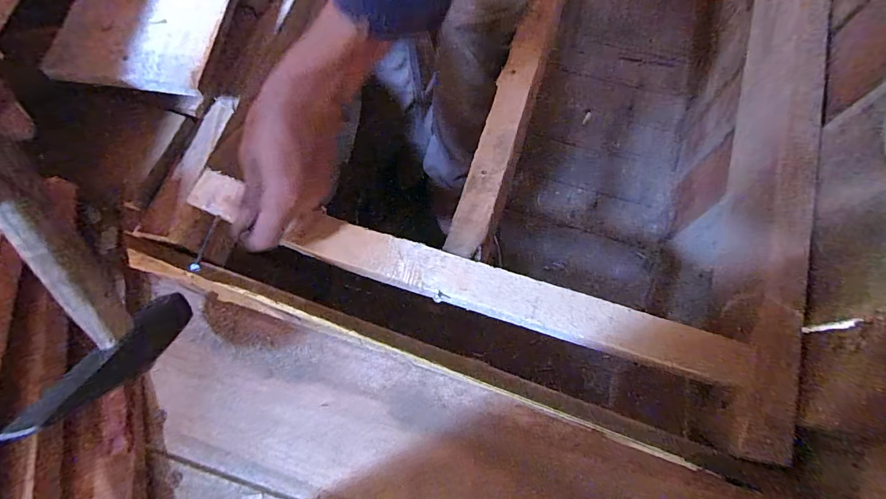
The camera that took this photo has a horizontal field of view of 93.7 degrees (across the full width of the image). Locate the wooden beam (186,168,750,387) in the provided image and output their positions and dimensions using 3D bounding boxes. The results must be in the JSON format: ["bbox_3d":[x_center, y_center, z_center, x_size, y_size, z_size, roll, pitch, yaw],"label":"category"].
[{"bbox_3d":[0.005,0.022,0.349,0.474,0.019,0.037,18,69,7],"label":"wooden beam"}]

